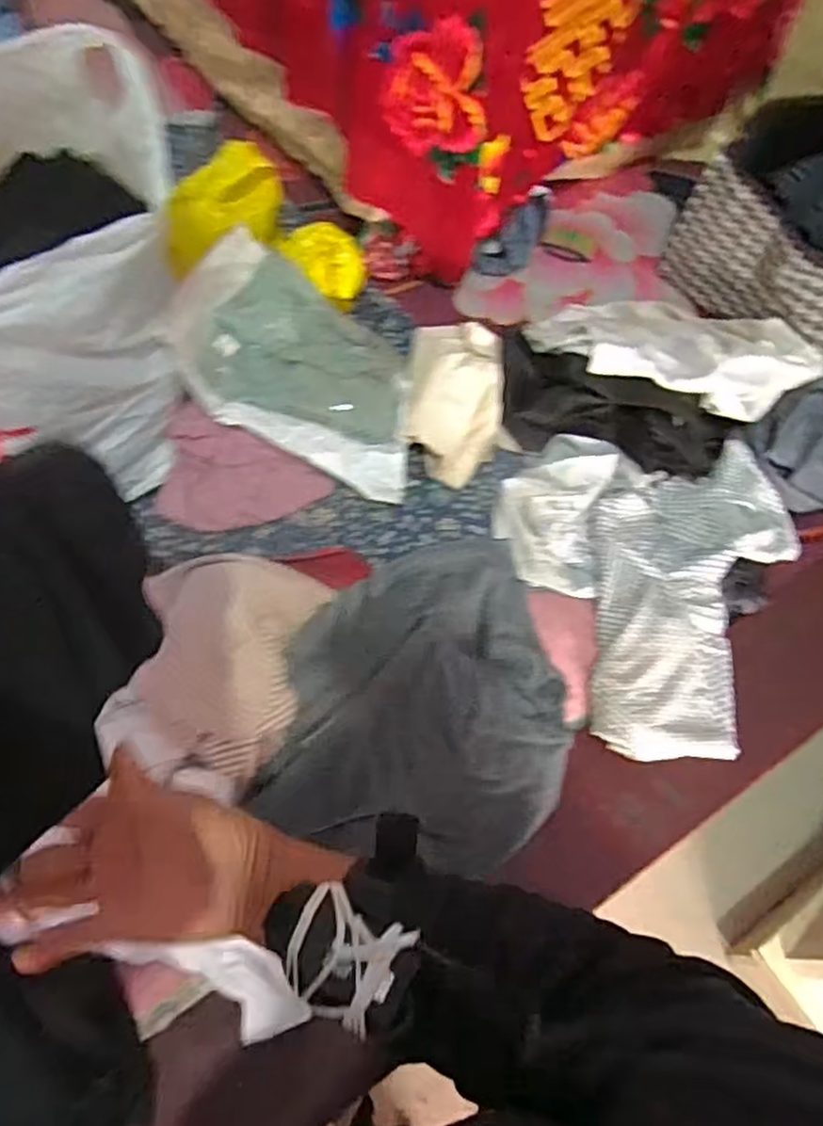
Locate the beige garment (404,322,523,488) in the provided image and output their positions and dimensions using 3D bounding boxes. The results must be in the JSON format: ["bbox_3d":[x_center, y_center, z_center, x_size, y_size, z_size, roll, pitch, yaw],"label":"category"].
[{"bbox_3d":[0.054,-0.189,0.792,0.121,0.058,0.197,3,61,-1],"label":"beige garment"}]

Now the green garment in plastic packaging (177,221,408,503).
[{"bbox_3d":[-0.109,-0.221,0.759,0.306,0.109,0.227,25,63,11],"label":"green garment in plastic packaging"}]

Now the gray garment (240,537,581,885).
[{"bbox_3d":[0.022,0.104,0.605,0.248,0.069,0.296,12,62,4],"label":"gray garment"}]

